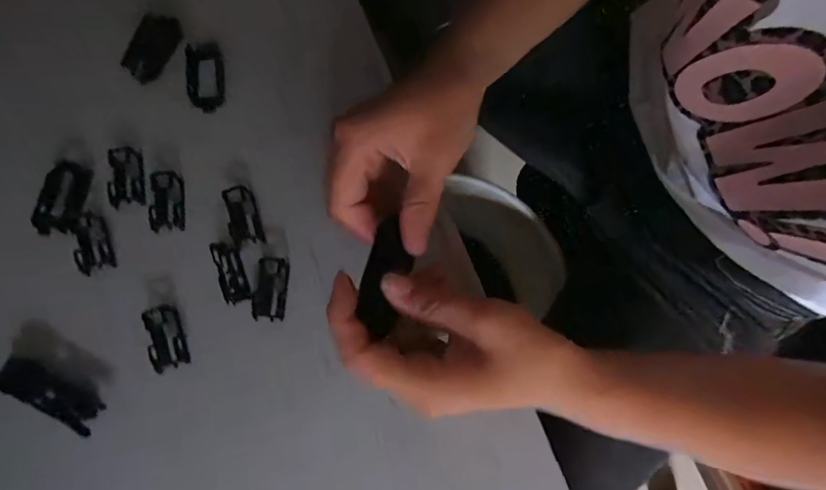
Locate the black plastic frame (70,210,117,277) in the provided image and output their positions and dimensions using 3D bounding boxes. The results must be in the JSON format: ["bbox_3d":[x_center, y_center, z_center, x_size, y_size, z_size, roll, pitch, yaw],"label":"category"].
[{"bbox_3d":[-0.212,-0.002,0.300,0.022,0.007,0.039,-19,79,-4],"label":"black plastic frame"}]

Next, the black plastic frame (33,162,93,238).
[{"bbox_3d":[-0.233,-0.031,0.300,0.026,0.007,0.048,12,78,2],"label":"black plastic frame"}]

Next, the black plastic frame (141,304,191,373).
[{"bbox_3d":[-0.155,0.058,0.282,0.022,0.010,0.039,-19,79,-4],"label":"black plastic frame"}]

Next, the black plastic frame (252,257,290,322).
[{"bbox_3d":[-0.092,0.028,0.294,0.019,0.012,0.040,2,78,0],"label":"black plastic frame"}]

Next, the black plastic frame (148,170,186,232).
[{"bbox_3d":[-0.165,-0.029,0.303,0.020,0.012,0.040,-4,78,-1],"label":"black plastic frame"}]

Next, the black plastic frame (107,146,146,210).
[{"bbox_3d":[-0.195,-0.047,0.305,0.024,0.012,0.039,-11,78,-3],"label":"black plastic frame"}]

